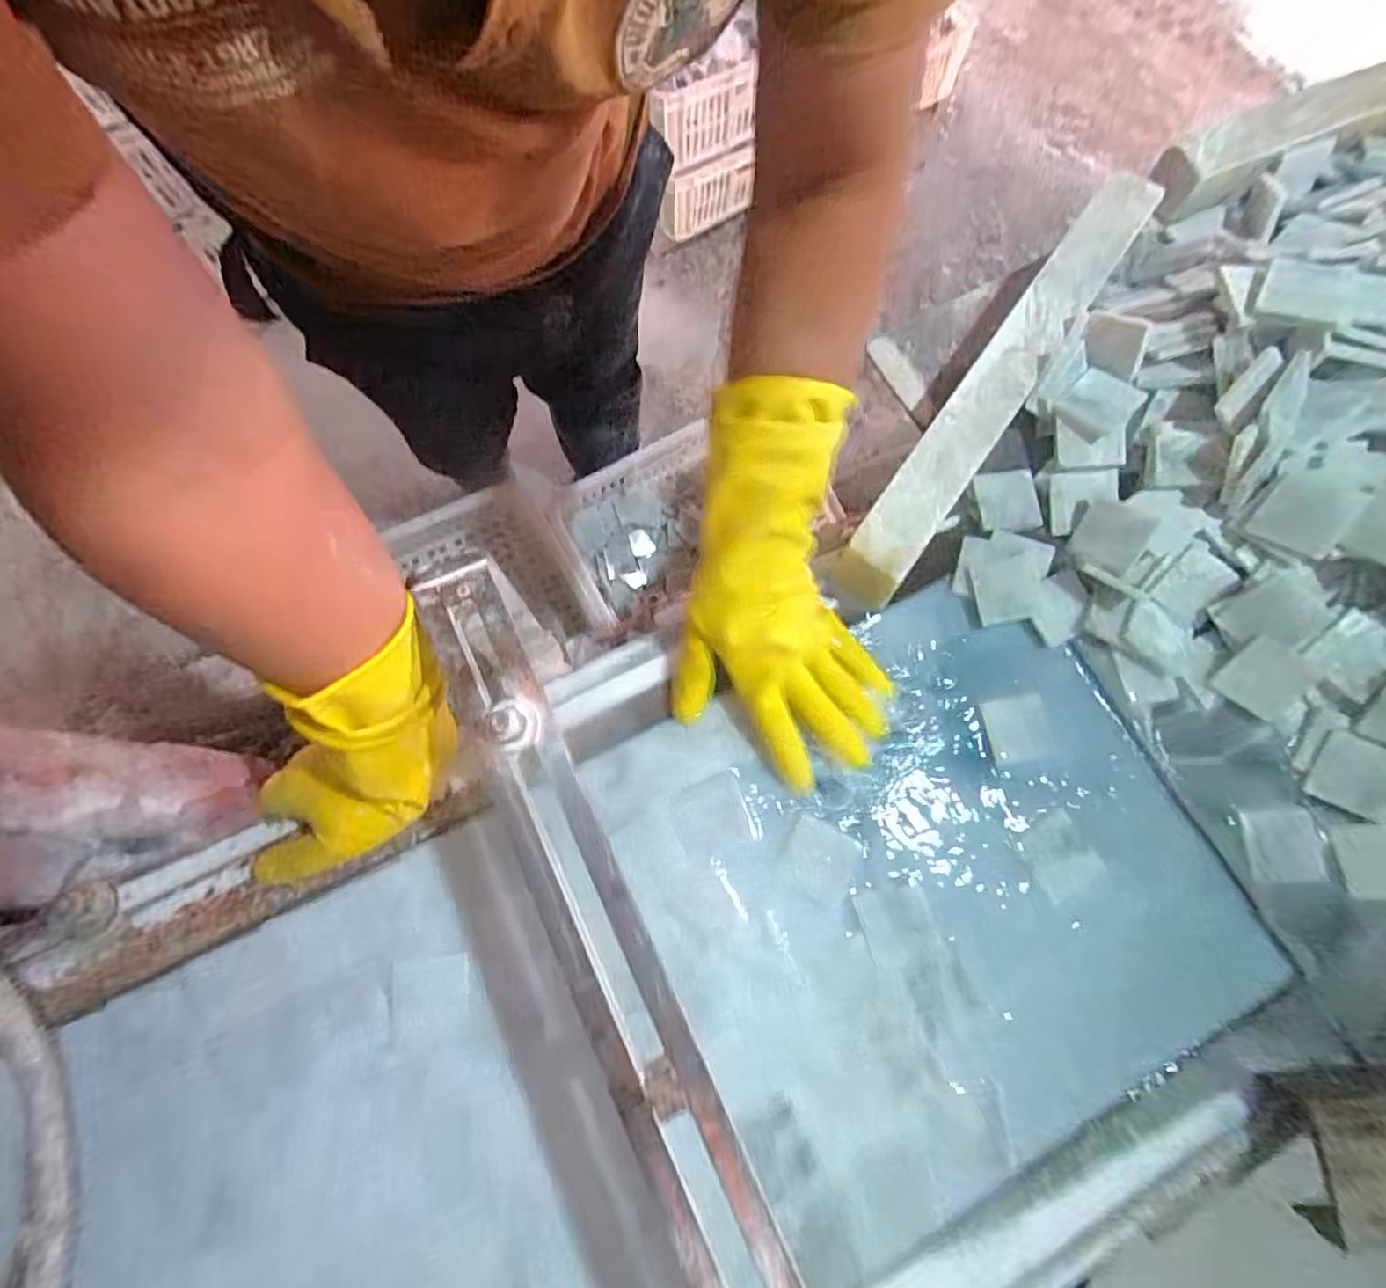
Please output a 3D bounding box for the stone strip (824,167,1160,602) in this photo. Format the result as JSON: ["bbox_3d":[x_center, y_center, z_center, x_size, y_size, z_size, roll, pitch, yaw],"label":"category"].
[{"bbox_3d":[0.243,-0.204,0.509,0.051,0.045,0.396,34,87,10],"label":"stone strip"}]

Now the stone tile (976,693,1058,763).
[{"bbox_3d":[0.262,0.068,0.502,0.058,0.006,0.052,-10,72,-5],"label":"stone tile"}]

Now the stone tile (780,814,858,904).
[{"bbox_3d":[0.093,0.158,0.458,0.050,0.004,0.047,31,73,9],"label":"stone tile"}]

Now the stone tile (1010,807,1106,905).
[{"bbox_3d":[0.277,0.159,0.473,0.050,0.006,0.053,-26,74,-10],"label":"stone tile"}]

